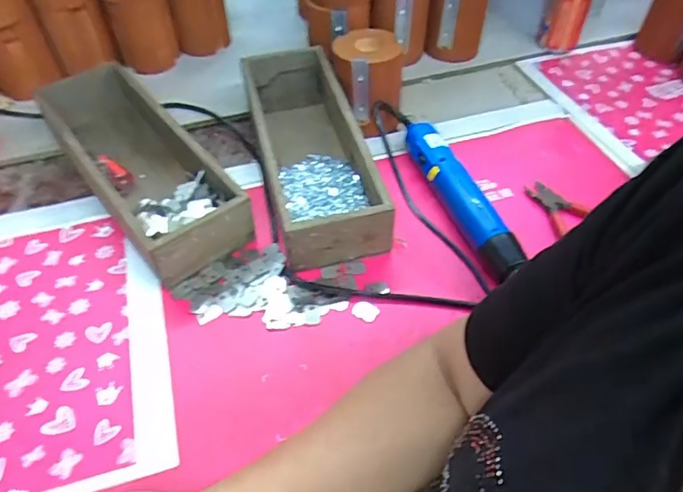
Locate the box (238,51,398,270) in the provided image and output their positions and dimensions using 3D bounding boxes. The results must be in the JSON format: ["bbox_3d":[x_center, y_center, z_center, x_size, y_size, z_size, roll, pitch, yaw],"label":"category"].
[{"bbox_3d":[-0.037,-0.108,0.562,0.098,0.067,0.282,-12,51,-10],"label":"box"}]

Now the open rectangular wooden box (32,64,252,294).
[{"bbox_3d":[-0.201,-0.083,0.540,0.109,0.070,0.271,-30,56,-23],"label":"open rectangular wooden box"}]

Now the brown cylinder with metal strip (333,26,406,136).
[{"bbox_3d":[0.030,-0.192,0.609,0.077,0.086,0.077,-10,50,-8],"label":"brown cylinder with metal strip"}]

